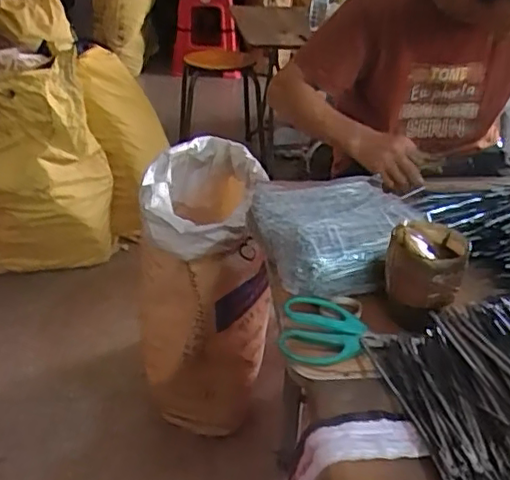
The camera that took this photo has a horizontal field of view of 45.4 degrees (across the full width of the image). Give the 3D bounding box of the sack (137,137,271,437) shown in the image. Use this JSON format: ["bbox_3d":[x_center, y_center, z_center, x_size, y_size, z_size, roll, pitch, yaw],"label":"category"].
[{"bbox_3d":[-0.118,0.106,1.375,0.271,0.546,0.374,-3,31,-7],"label":"sack"}]

